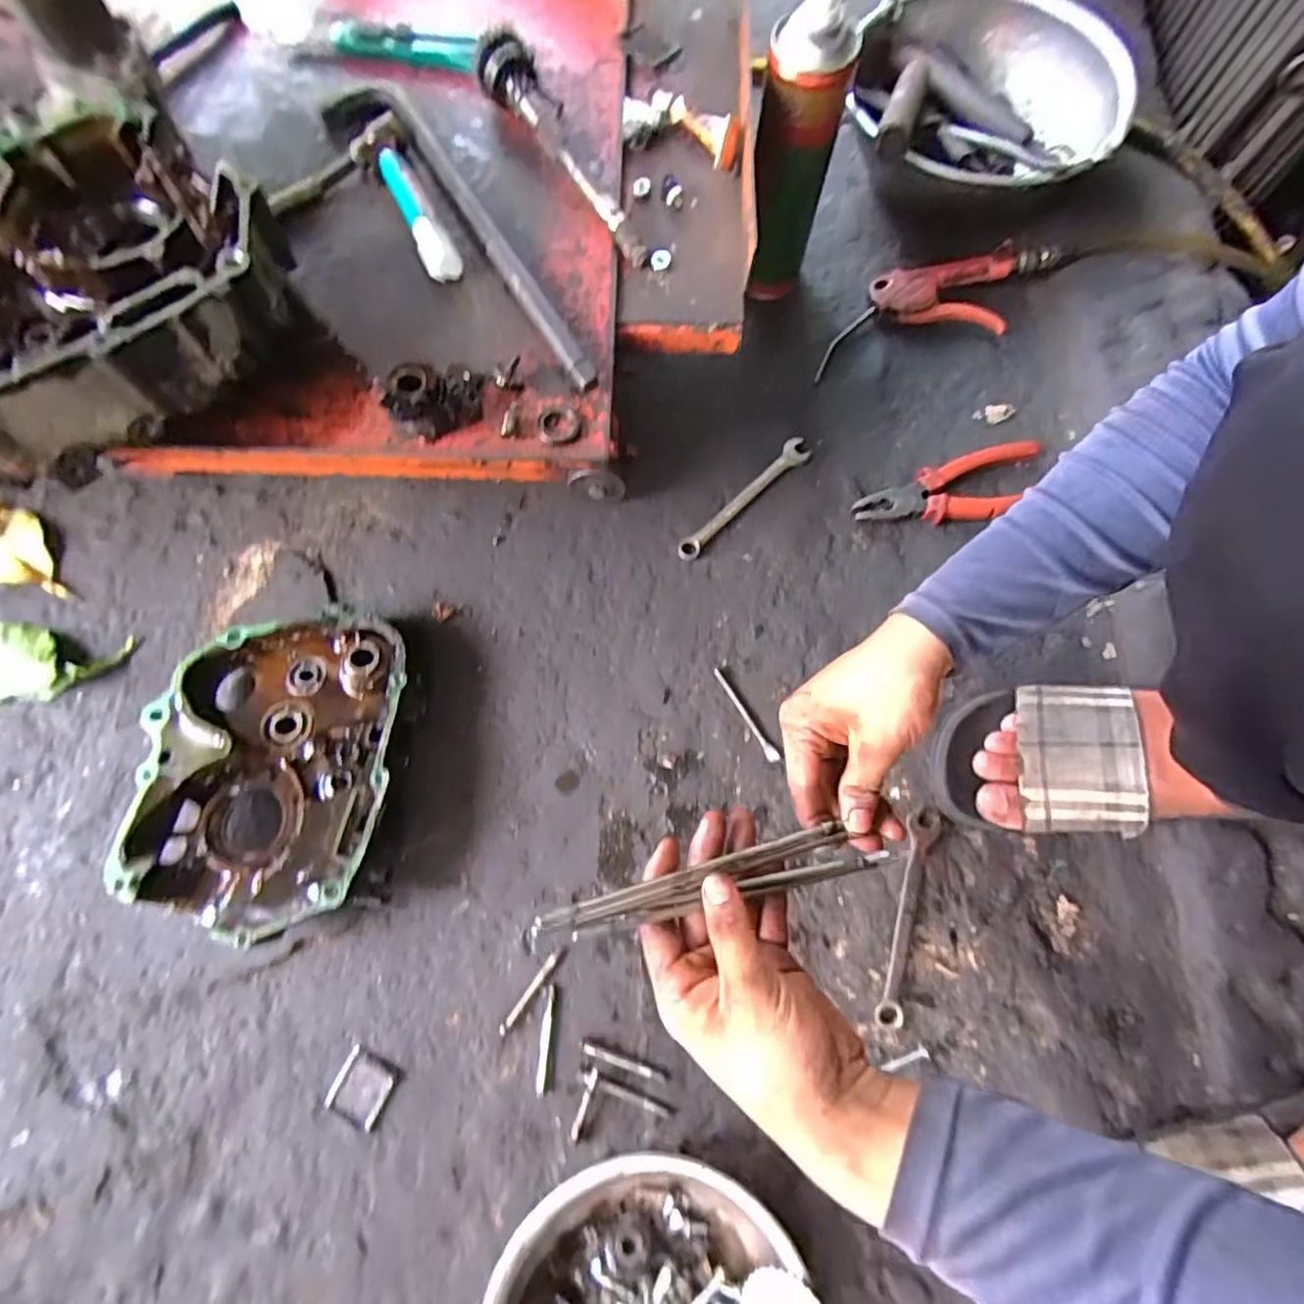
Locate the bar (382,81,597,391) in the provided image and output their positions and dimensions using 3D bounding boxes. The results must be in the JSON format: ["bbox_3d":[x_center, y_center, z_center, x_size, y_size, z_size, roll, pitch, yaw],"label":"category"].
[{"bbox_3d":[-0.115,-0.288,0.421,0.014,0.018,0.286,-31,77,-8],"label":"bar"}]

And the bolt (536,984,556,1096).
[{"bbox_3d":[-0.077,0.282,0.447,0.008,0.006,0.069,4,75,1],"label":"bolt"}]

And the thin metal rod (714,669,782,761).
[{"bbox_3d":[0.077,0.052,0.509,0.010,0.004,0.088,-32,77,-9],"label":"thin metal rod"}]

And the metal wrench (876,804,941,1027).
[{"bbox_3d":[0.194,0.199,0.469,0.022,0.010,0.160,17,75,4],"label":"metal wrench"}]

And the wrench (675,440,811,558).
[{"bbox_3d":[0.085,-0.138,0.557,0.024,0.009,0.158,44,79,11],"label":"wrench"}]

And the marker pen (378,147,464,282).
[{"bbox_3d":[-0.163,-0.303,0.425,0.022,0.021,0.105,-28,77,-8],"label":"marker pen"}]

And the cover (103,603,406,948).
[{"bbox_3d":[-0.282,0.083,0.470,0.176,0.064,0.241,4,75,1],"label":"cover"}]

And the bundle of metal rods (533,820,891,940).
[{"bbox_3d":[0.037,0.123,0.332,0.197,0.016,0.027,-6,74,-21],"label":"bundle of metal rods"}]

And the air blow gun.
[{"bbox_3d":[0.278,-0.338,0.598,0.260,0.037,0.100,-22,76,-6],"label":"air blow gun"}]

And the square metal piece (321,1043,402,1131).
[{"bbox_3d":[-0.208,0.314,0.442,0.041,0.005,0.044,24,76,6],"label":"square metal piece"}]

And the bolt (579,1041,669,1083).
[{"bbox_3d":[-0.021,0.295,0.442,0.066,0.004,0.008,19,75,5],"label":"bolt"}]

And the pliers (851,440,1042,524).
[{"bbox_3d":[0.267,-0.141,0.546,0.172,0.026,0.058,-16,75,-5],"label":"pliers"}]

